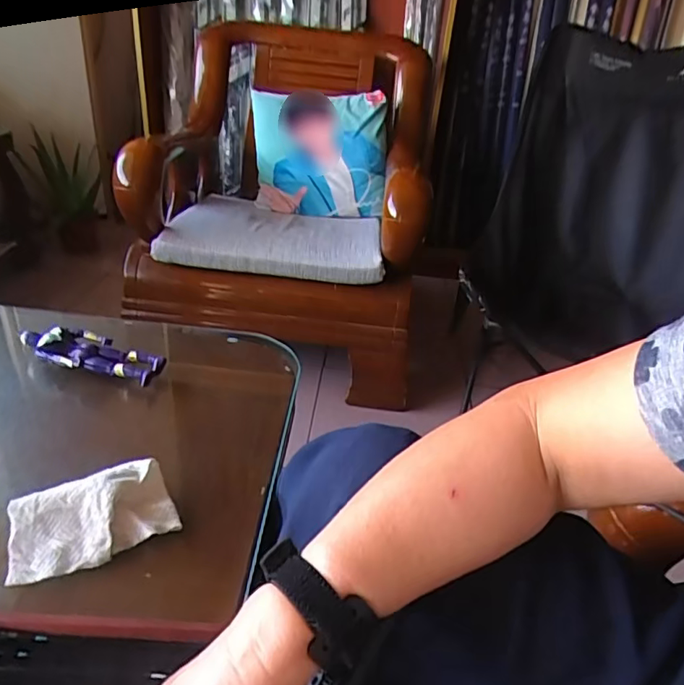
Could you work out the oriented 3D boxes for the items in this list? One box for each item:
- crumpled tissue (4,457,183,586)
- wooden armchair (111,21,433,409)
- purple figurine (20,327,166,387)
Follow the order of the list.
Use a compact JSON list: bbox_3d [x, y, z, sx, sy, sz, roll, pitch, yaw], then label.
[{"bbox_3d":[-0.207,0.143,0.446,0.125,0.036,0.071,-15,37,-31],"label":"crumpled tissue"},{"bbox_3d":[-0.140,-0.447,1.528,0.679,0.692,0.902,6,31,0],"label":"wooden armchair"},{"bbox_3d":[-0.297,0.012,0.634,0.164,0.029,0.063,12,32,10],"label":"purple figurine"}]

